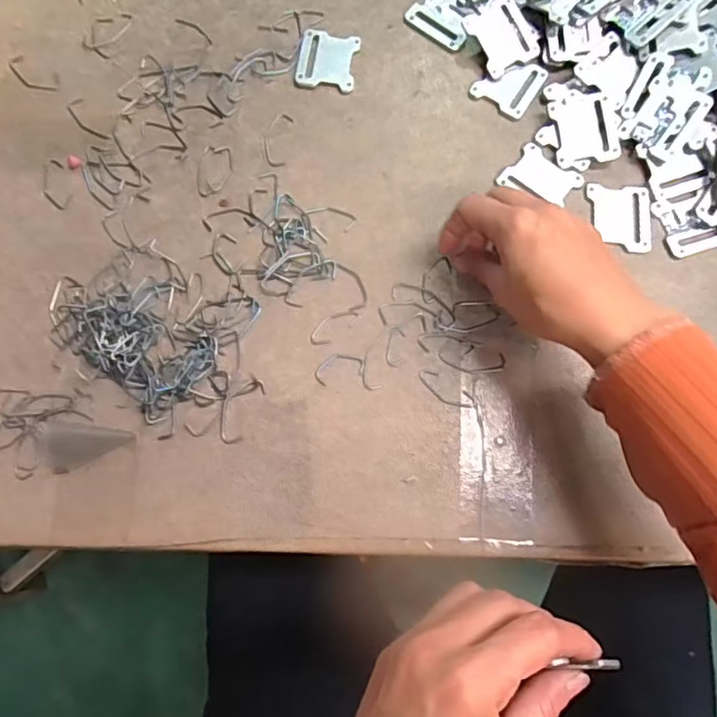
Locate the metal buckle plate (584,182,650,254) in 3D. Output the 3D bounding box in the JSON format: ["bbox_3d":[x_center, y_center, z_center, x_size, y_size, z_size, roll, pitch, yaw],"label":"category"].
[{"bbox_3d":[0.184,-0.098,0.393,0.040,0.004,0.049,1,75,0],"label":"metal buckle plate"}]

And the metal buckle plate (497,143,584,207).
[{"bbox_3d":[0.131,-0.129,0.400,0.048,0.004,0.039,37,78,9],"label":"metal buckle plate"}]

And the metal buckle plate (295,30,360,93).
[{"bbox_3d":[-0.023,-0.226,0.423,0.044,0.004,0.049,8,75,2],"label":"metal buckle plate"}]

